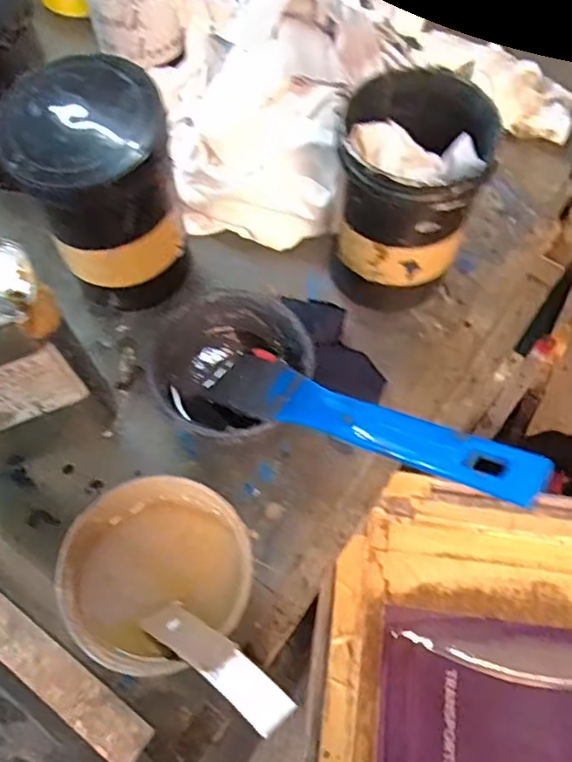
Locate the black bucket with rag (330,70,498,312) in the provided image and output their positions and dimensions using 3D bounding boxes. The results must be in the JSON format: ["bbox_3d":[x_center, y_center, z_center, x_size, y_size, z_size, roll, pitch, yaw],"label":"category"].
[{"bbox_3d":[0.090,-0.138,0.469,0.094,0.159,0.107,16,66,8],"label":"black bucket with rag"}]

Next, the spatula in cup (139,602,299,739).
[{"bbox_3d":[-0.042,0.159,0.346,0.110,0.011,0.024,20,63,39],"label":"spatula in cup"}]

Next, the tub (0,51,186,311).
[{"bbox_3d":[-0.135,-0.140,0.468,0.103,0.179,0.091,-23,67,-10],"label":"tub"}]

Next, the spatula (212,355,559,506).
[{"bbox_3d":[0.037,0.022,0.379,0.254,0.009,0.044,18,61,46],"label":"spatula"}]

